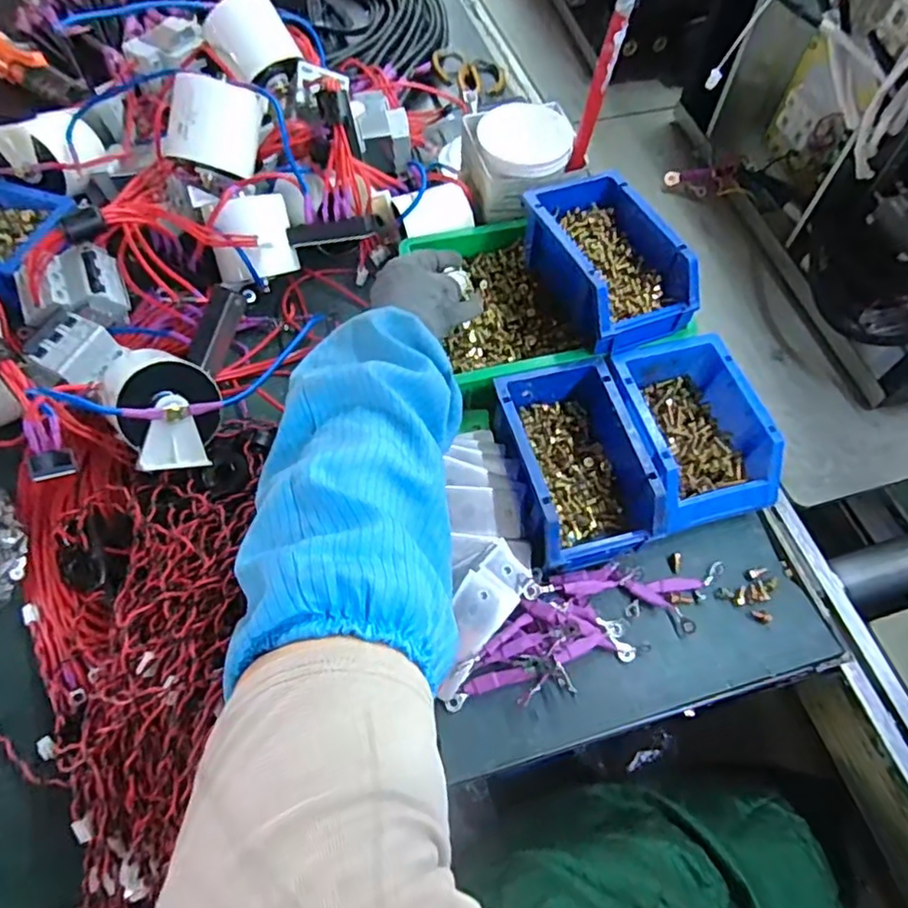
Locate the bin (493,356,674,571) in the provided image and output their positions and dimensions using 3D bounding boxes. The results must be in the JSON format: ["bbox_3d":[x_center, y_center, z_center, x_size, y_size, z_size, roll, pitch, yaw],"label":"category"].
[{"bbox_3d":[0.101,0.007,0.519,0.103,0.070,0.169,-13,63,-9],"label":"bin"}]

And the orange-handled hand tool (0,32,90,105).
[{"bbox_3d":[-0.554,-0.505,0.799,0.159,0.036,0.045,28,64,12],"label":"orange-handled hand tool"}]

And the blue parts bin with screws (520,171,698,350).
[{"bbox_3d":[0.132,-0.177,0.558,0.106,0.072,0.175,-20,64,-13],"label":"blue parts bin with screws"}]

